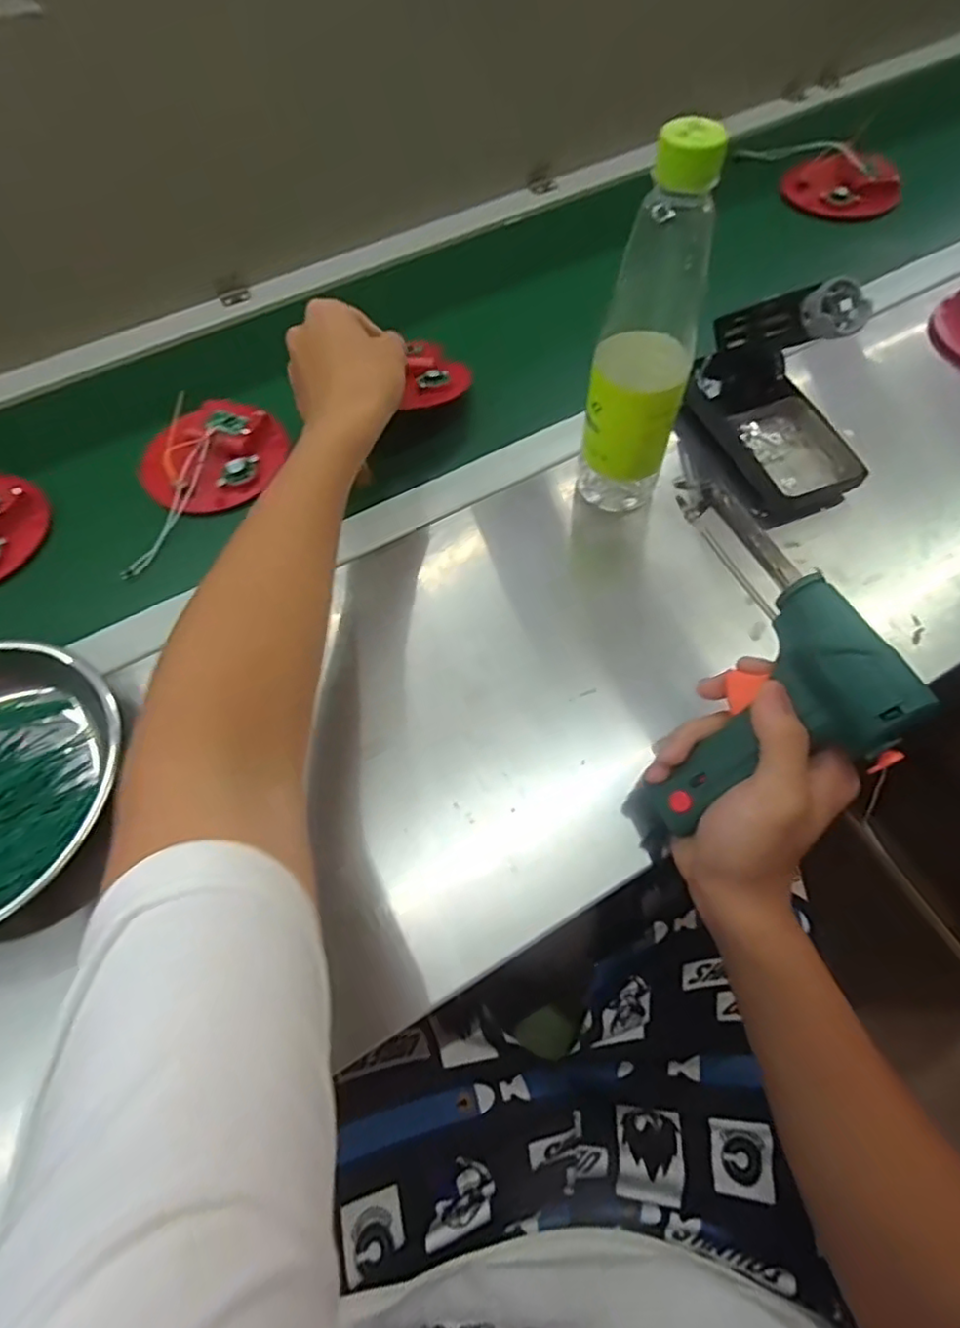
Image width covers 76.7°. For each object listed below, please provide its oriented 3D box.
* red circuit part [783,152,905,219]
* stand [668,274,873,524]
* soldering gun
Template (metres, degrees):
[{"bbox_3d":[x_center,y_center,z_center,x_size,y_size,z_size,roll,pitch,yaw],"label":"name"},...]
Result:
[{"bbox_3d":[0.404,-0.535,0.680,0.112,0.016,0.102,-4,66,9],"label":"red circuit part"},{"bbox_3d":[0.232,-0.207,0.465,0.080,0.143,0.162,-21,64,-9],"label":"stand"},{"bbox_3d":[0.120,-0.007,0.359,0.166,0.029,0.200,-41,56,28],"label":"soldering gun"}]

